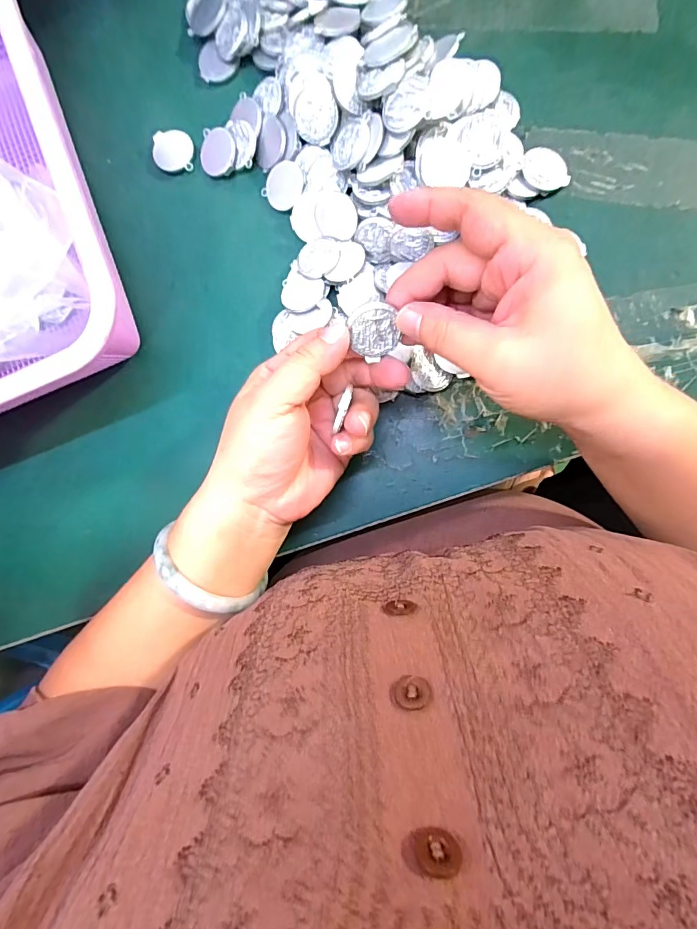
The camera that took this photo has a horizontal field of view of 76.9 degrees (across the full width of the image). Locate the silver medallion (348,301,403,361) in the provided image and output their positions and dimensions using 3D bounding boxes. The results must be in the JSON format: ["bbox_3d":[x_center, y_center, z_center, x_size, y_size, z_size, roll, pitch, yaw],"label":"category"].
[{"bbox_3d":[0.013,-0.067,0.220,0.023,0.029,0.004,-10,46,1],"label":"silver medallion"}]

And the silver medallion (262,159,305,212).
[{"bbox_3d":[-0.043,-0.189,0.297,0.032,0.004,0.029,42,111,14],"label":"silver medallion"}]

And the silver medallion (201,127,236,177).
[{"bbox_3d":[-0.091,-0.217,0.304,0.029,0.004,0.029,13,107,21],"label":"silver medallion"}]

